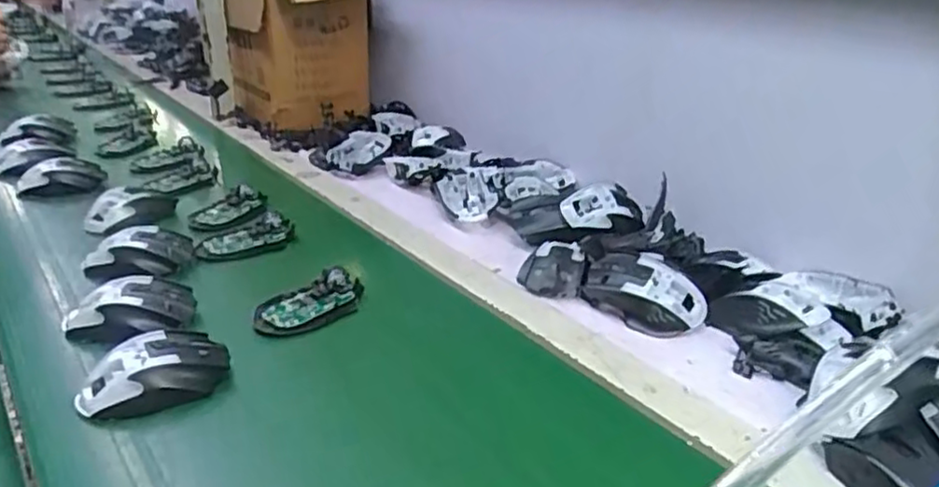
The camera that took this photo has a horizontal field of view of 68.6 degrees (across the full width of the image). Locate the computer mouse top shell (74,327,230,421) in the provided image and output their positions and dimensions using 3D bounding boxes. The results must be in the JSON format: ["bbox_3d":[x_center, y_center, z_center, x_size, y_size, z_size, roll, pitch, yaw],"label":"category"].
[{"bbox_3d":[-0.259,0.106,0.569,0.116,0.037,0.072,-23,34,-39],"label":"computer mouse top shell"}]

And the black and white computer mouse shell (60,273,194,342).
[{"bbox_3d":[-0.321,0.062,0.653,0.111,0.035,0.068,-14,29,-26],"label":"black and white computer mouse shell"}]

